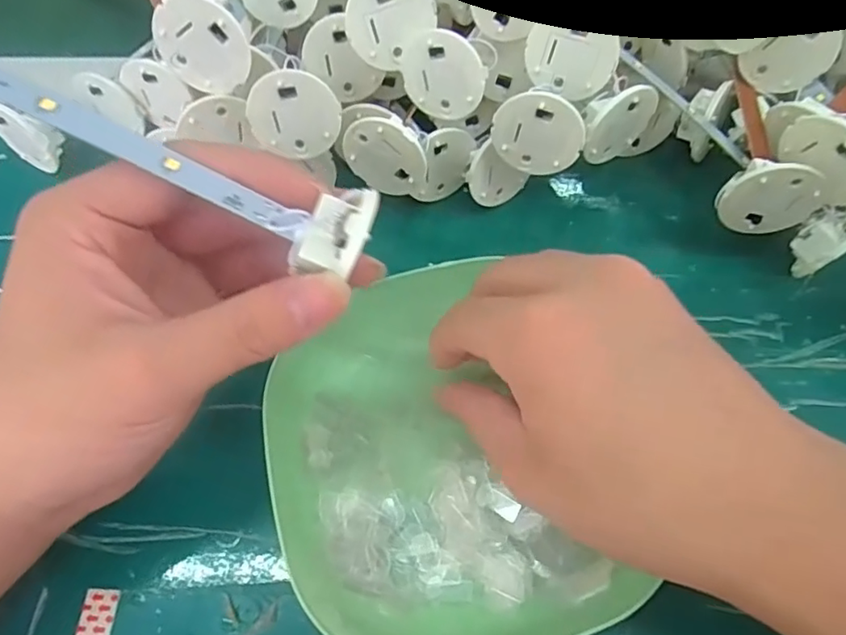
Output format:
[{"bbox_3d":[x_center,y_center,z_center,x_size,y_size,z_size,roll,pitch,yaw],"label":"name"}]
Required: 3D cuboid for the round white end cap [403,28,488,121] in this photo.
[{"bbox_3d":[0.009,-0.105,0.252,0.036,0.039,0.010,15,63,9],"label":"round white end cap"}]

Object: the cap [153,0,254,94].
[{"bbox_3d":[-0.090,-0.110,0.230,0.037,0.038,0.004,-27,35,35],"label":"cap"}]

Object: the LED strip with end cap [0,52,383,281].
[{"bbox_3d":[-0.149,-0.080,0.138,0.292,0.018,0.023,24,63,-10],"label":"LED strip with end cap"}]

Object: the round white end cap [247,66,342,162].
[{"bbox_3d":[-0.055,-0.086,0.244,0.038,0.037,0.006,22,36,-28],"label":"round white end cap"}]

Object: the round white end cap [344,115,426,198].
[{"bbox_3d":[-0.017,-0.071,0.253,0.037,0.038,0.005,21,55,3],"label":"round white end cap"}]

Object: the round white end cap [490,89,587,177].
[{"bbox_3d":[0.049,-0.078,0.242,0.037,0.035,0.008,16,63,9],"label":"round white end cap"}]

